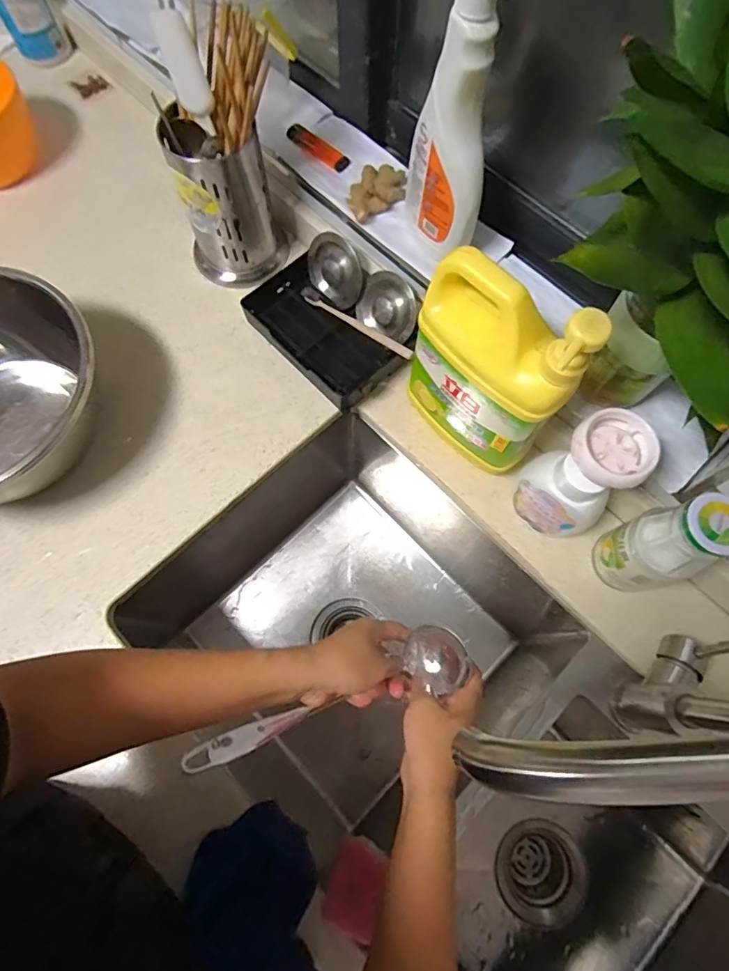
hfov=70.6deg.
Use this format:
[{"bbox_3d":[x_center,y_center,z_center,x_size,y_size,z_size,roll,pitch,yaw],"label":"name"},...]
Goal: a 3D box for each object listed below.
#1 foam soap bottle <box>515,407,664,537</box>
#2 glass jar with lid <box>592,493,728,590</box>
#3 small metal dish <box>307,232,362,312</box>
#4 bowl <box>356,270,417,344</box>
[{"bbox_3d":[0.197,-0.006,0.473,0.068,0.149,0.079,-33,75,-11],"label":"foam soap bottle"},{"bbox_3d":[0.260,0.056,0.458,0.055,0.161,0.064,-14,72,-5],"label":"glass jar with lid"},{"bbox_3d":[-0.037,-0.256,0.608,0.082,0.021,0.066,39,116,10],"label":"small metal dish"},{"bbox_3d":[0.032,-0.206,0.593,0.073,0.026,0.063,38,116,16],"label":"bowl"}]

